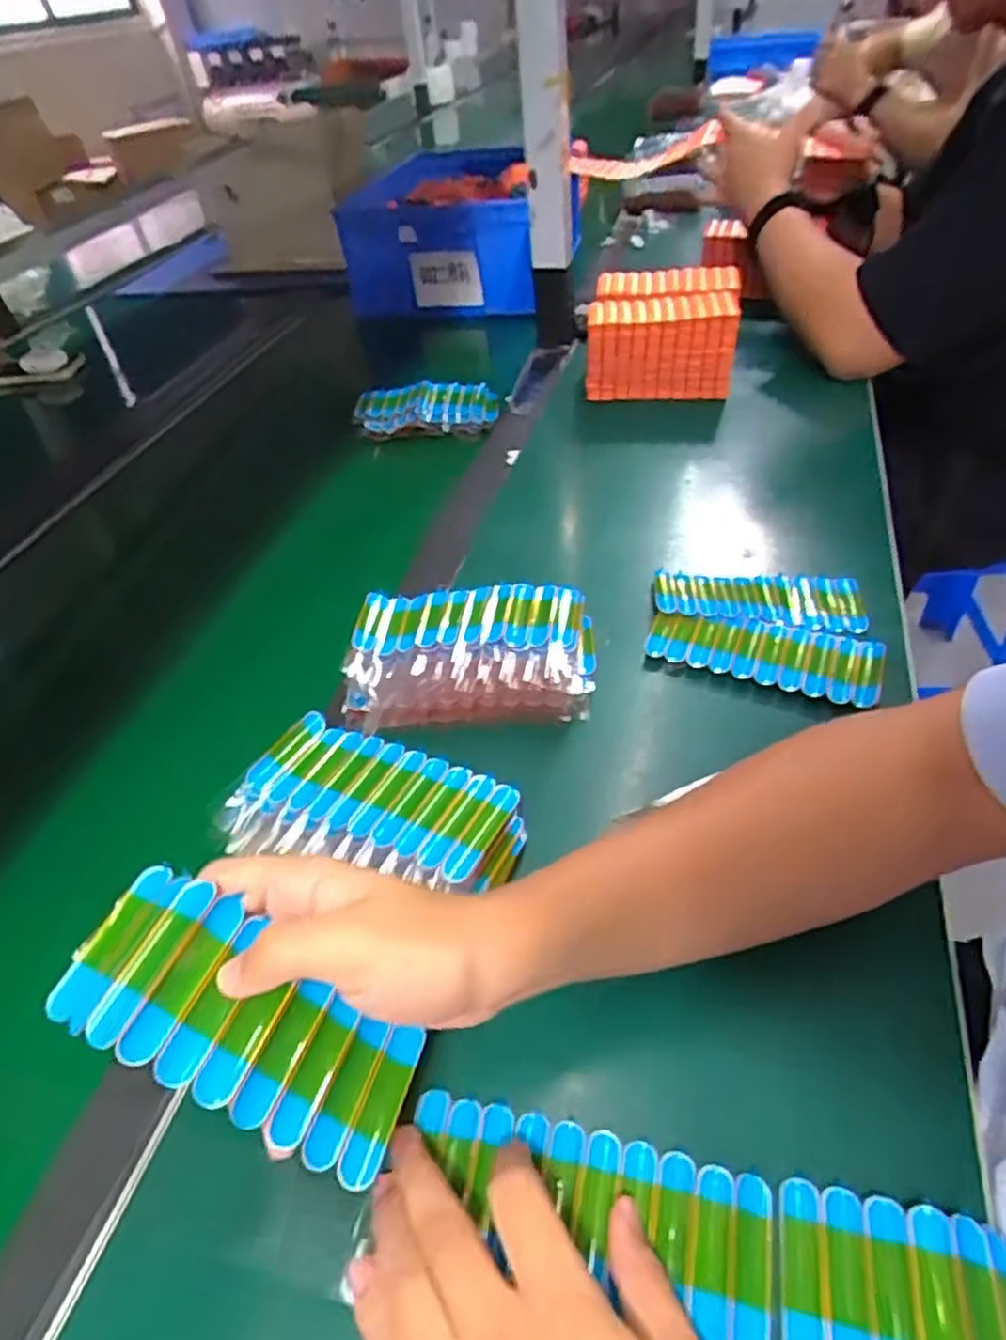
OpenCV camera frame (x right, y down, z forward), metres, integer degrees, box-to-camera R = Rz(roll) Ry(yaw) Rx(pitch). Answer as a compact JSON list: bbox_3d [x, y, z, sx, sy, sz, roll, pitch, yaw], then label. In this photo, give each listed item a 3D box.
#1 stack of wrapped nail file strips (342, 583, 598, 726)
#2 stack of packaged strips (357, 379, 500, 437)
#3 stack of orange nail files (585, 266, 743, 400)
[{"bbox_3d":[-0.021,-0.012,0.497,0.168,0.056,0.095,-2,46,4],"label":"stack of wrapped nail file strips"},{"bbox_3d":[-0.085,-0.296,0.801,0.155,0.027,0.082,2,46,10],"label":"stack of packaged strips"},{"bbox_3d":[0.181,-0.383,0.822,0.160,0.099,0.138,2,46,8],"label":"stack of orange nail files"}]

